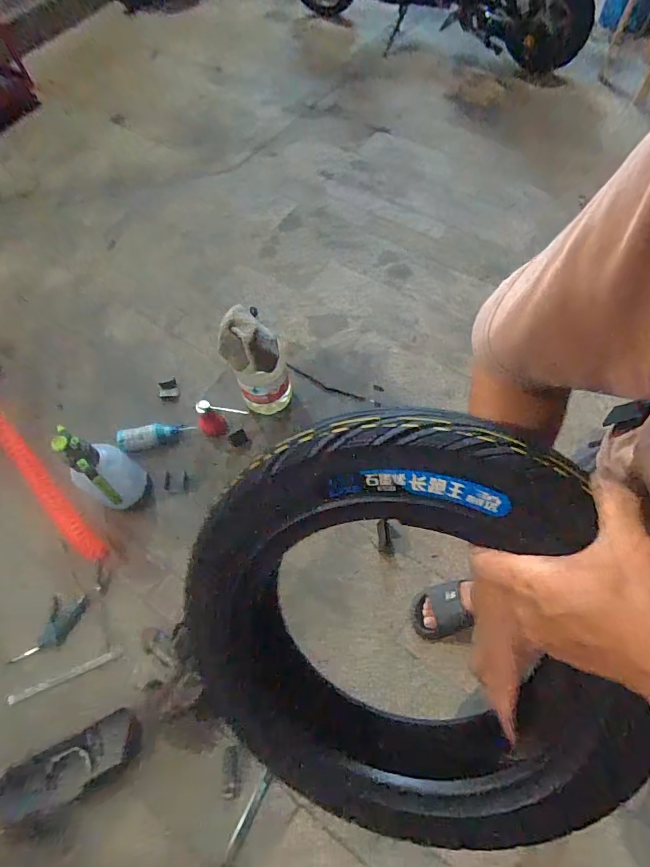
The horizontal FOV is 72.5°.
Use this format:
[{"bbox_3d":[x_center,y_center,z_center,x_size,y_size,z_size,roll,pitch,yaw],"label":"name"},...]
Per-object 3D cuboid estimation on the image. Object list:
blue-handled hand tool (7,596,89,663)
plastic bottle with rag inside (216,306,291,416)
[{"bbox_3d":[-0.699,0.501,1.140,0.084,0.010,0.190,28,63,-3],"label":"blue-handled hand tool"},{"bbox_3d":[-0.194,-0.197,1.258,0.158,0.343,0.136,-17,64,-5],"label":"plastic bottle with rag inside"}]

